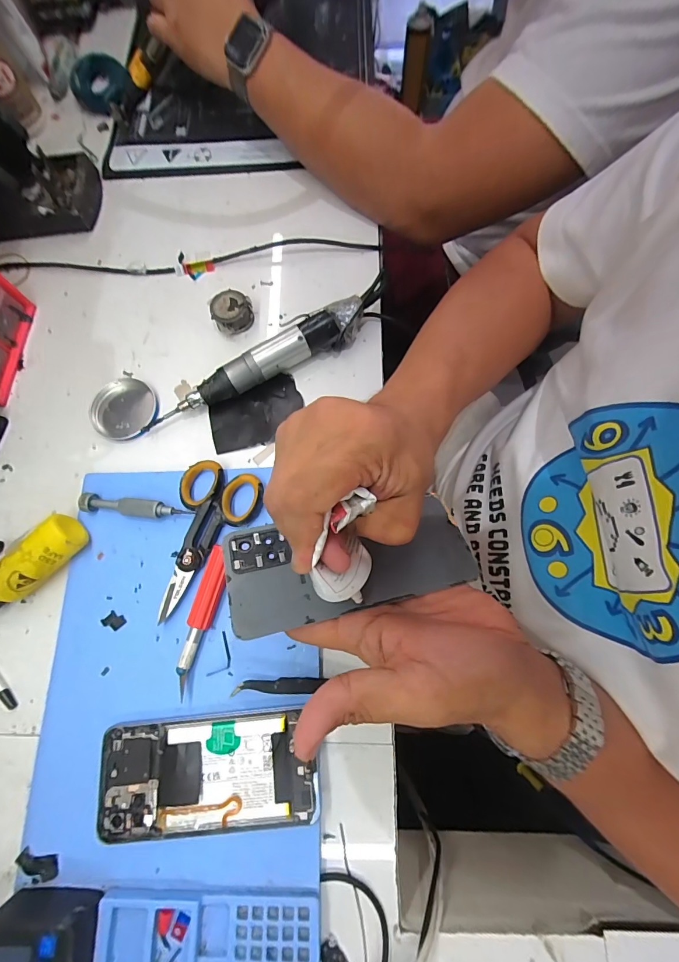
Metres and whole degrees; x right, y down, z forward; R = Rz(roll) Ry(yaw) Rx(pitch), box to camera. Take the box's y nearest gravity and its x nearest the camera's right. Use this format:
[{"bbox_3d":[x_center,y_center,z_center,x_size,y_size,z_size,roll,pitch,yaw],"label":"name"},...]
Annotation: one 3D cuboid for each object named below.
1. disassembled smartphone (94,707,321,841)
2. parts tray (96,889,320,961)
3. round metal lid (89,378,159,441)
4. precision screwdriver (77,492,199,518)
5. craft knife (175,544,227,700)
[{"bbox_3d":[-0.099,0.219,0.291,0.164,0.014,0.074,-6,75,0],"label":"disassembled smartphone"},{"bbox_3d":[-0.089,0.321,0.260,0.150,0.013,0.069,-1,75,1],"label":"parts tray"},{"bbox_3d":[-0.217,-0.075,0.388,0.063,0.012,0.067,0,75,2],"label":"round metal lid"},{"bbox_3d":[-0.183,0.024,0.346,0.104,0.017,0.016,6,75,3],"label":"precision screwdriver"},{"bbox_3d":[-0.112,0.113,0.318,0.020,0.018,0.115,13,76,5],"label":"craft knife"}]

